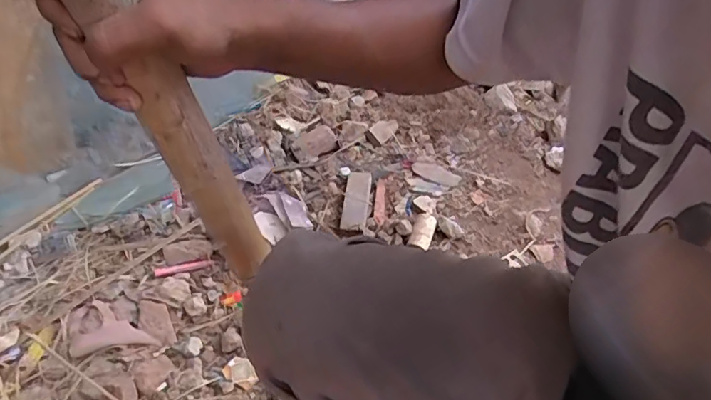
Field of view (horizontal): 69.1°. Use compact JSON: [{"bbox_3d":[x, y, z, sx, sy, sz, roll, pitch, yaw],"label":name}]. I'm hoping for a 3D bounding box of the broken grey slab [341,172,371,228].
[{"bbox_3d":[0.001,0.000,0.979,0.047,0.016,0.135,4,53,4],"label":"broken grey slab"}]

